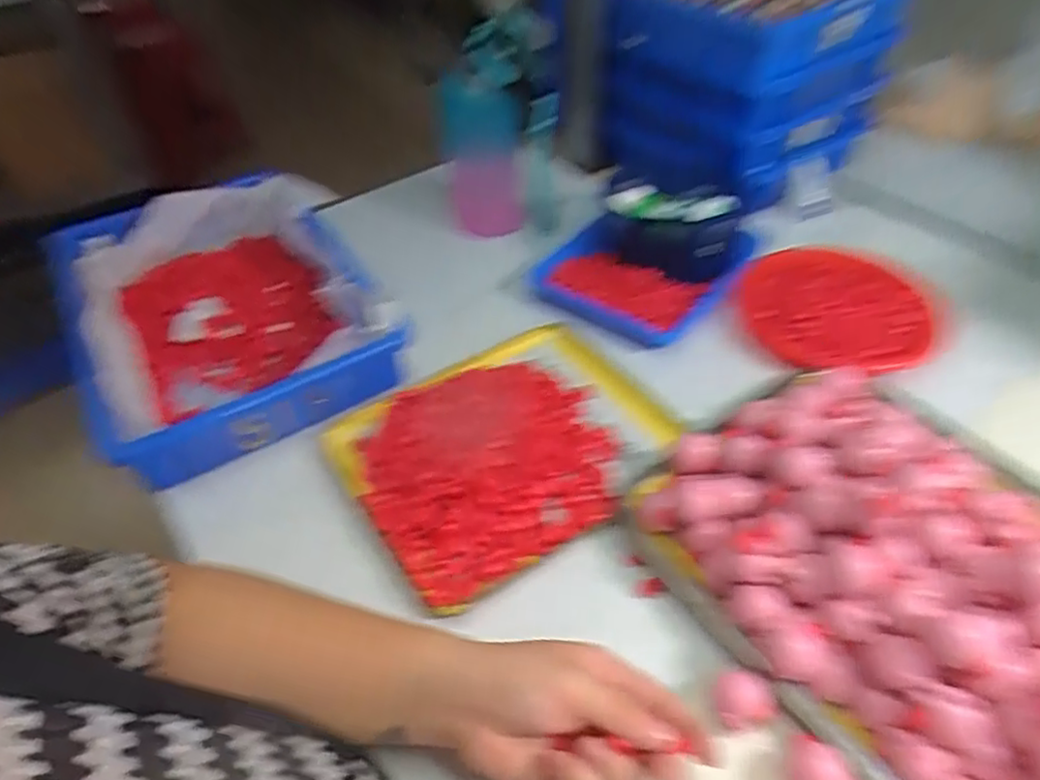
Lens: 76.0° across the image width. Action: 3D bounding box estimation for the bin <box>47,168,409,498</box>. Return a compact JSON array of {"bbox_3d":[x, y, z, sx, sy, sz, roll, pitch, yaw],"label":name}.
[{"bbox_3d":[-0.270,-0.096,0.636,0.216,0.070,0.356,-23,49,-20],"label":"bin"}]

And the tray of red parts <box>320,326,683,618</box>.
[{"bbox_3d":[-0.007,0.037,0.532,0.247,0.021,0.203,-26,51,-23],"label":"tray of red parts"}]

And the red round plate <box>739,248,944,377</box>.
[{"bbox_3d":[0.298,-0.078,0.619,0.173,0.020,0.167,-1,45,1],"label":"red round plate"}]

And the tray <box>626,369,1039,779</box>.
[{"bbox_3d":[0.256,0.111,0.405,0.246,0.080,0.343,-29,52,-25],"label":"tray"}]

